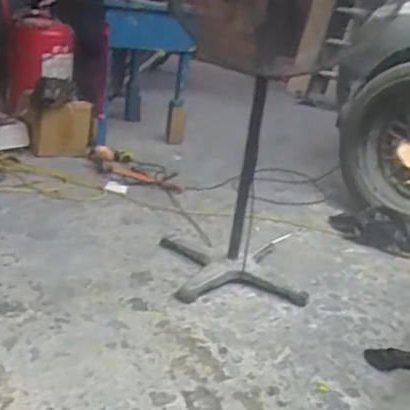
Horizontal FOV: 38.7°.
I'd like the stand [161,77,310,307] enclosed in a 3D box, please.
[{"bbox_3d":[0.108,-0.059,1.748,0.385,0.574,0.387,2,21,-15],"label":"stand"}]

